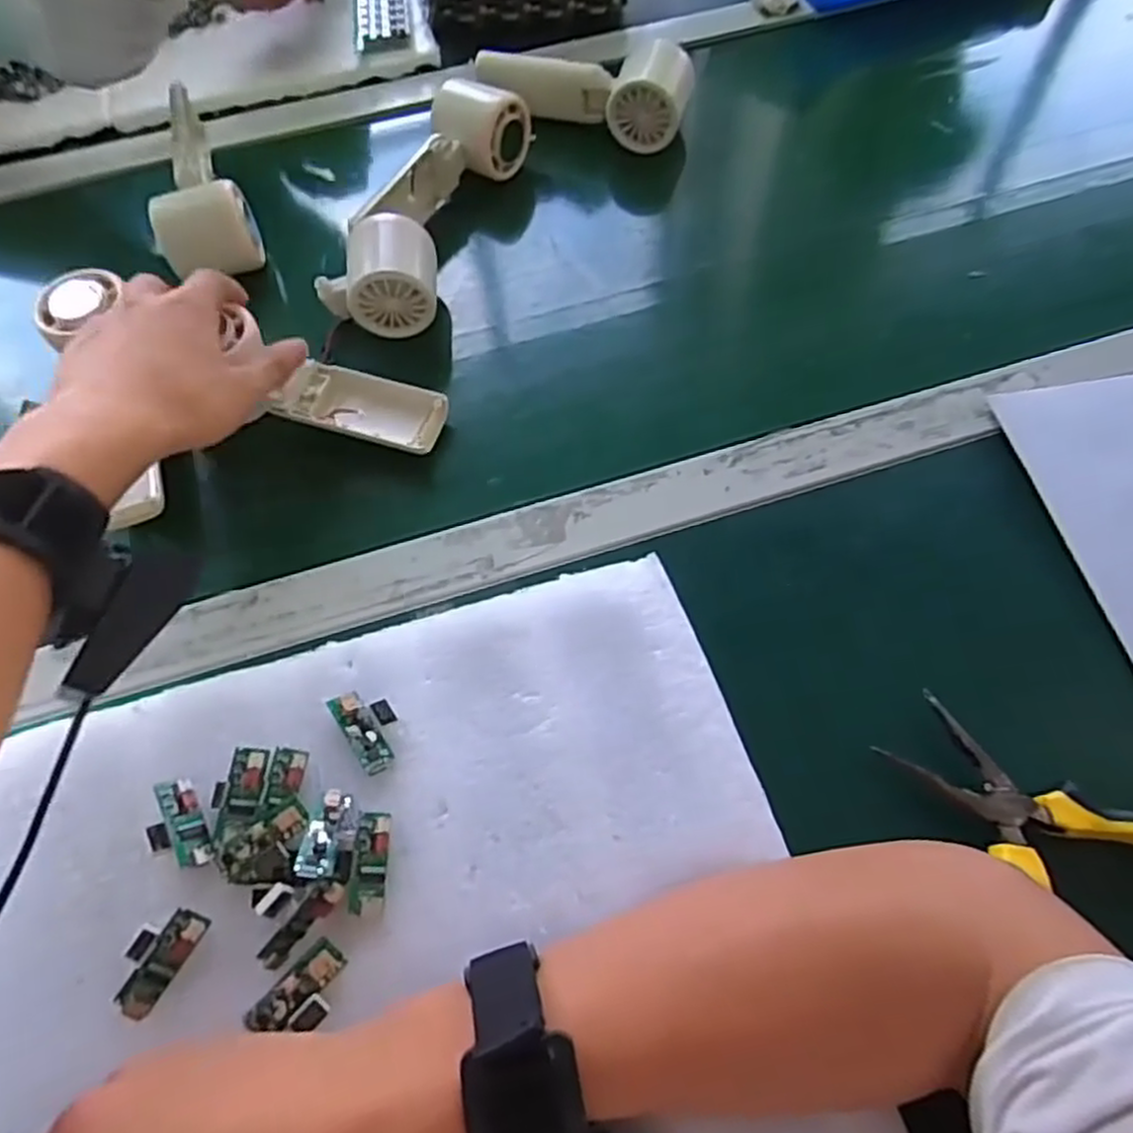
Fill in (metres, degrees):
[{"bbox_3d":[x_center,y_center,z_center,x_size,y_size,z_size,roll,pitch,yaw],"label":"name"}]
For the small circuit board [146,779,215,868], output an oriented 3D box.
[{"bbox_3d":[-0.161,0.109,0.302,0.021,0.010,0.040,-30,65,-14],"label":"small circuit board"}]

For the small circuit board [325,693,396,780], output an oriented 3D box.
[{"bbox_3d":[-0.087,0.071,0.322,0.023,0.011,0.038,-31,65,-15],"label":"small circuit board"}]

